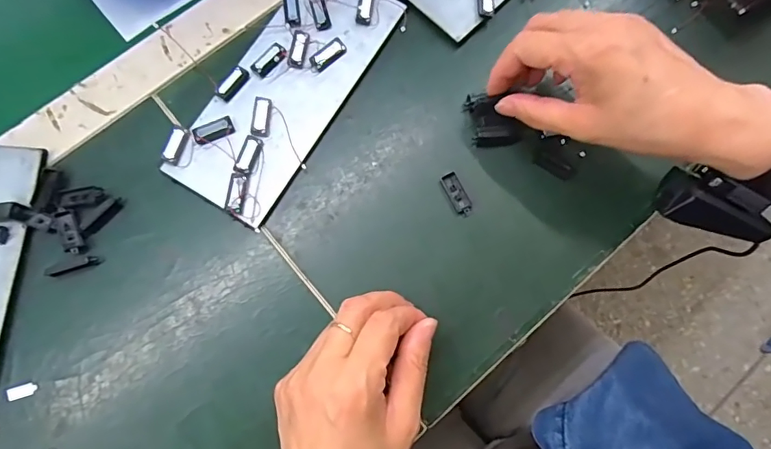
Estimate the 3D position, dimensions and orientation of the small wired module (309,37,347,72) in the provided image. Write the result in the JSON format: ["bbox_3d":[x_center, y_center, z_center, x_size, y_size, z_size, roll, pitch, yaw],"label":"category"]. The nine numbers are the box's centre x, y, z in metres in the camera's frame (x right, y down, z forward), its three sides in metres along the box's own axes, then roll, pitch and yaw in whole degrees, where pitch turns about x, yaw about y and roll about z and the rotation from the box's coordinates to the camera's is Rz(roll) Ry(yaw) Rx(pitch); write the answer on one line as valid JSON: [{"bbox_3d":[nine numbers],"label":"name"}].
[{"bbox_3d":[-0.042,-0.125,0.351,0.028,0.005,0.012,-39,80,-9],"label":"small wired module"}]

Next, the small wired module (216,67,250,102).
[{"bbox_3d":[-0.109,-0.101,0.343,0.012,0.004,0.027,36,79,7],"label":"small wired module"}]

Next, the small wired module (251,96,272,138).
[{"bbox_3d":[-0.087,-0.076,0.337,0.012,0.004,0.029,2,76,0],"label":"small wired module"}]

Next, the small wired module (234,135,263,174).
[{"bbox_3d":[-0.095,-0.048,0.331,0.012,0.004,0.027,18,77,4],"label":"small wired module"}]

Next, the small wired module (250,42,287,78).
[{"bbox_3d":[-0.084,-0.119,0.347,0.013,0.004,0.027,41,79,9],"label":"small wired module"}]

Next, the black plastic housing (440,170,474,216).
[{"bbox_3d":[0.050,-0.021,0.334,0.013,0.004,0.032,-27,78,-7],"label":"black plastic housing"}]

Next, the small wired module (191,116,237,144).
[{"bbox_3d":[-0.119,-0.066,0.335,0.028,0.005,0.016,-23,78,-6],"label":"small wired module"}]

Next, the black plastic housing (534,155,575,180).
[{"bbox_3d":[0.120,-0.042,0.340,0.028,0.004,0.011,28,78,6],"label":"black plastic housing"}]

